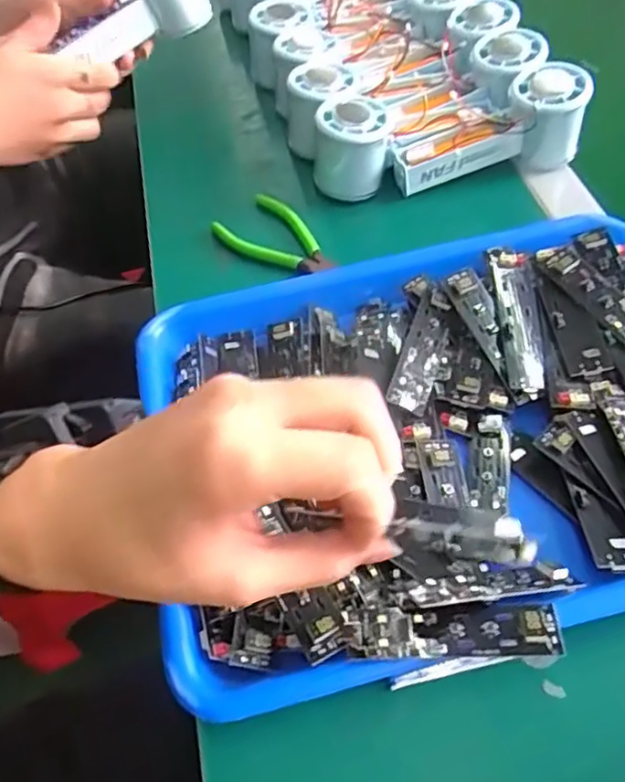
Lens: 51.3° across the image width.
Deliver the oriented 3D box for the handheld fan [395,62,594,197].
[{"bbox_3d":[0.142,-0.197,0.507,0.144,0.062,0.053,-20,54,6],"label":"handheld fan"}]

